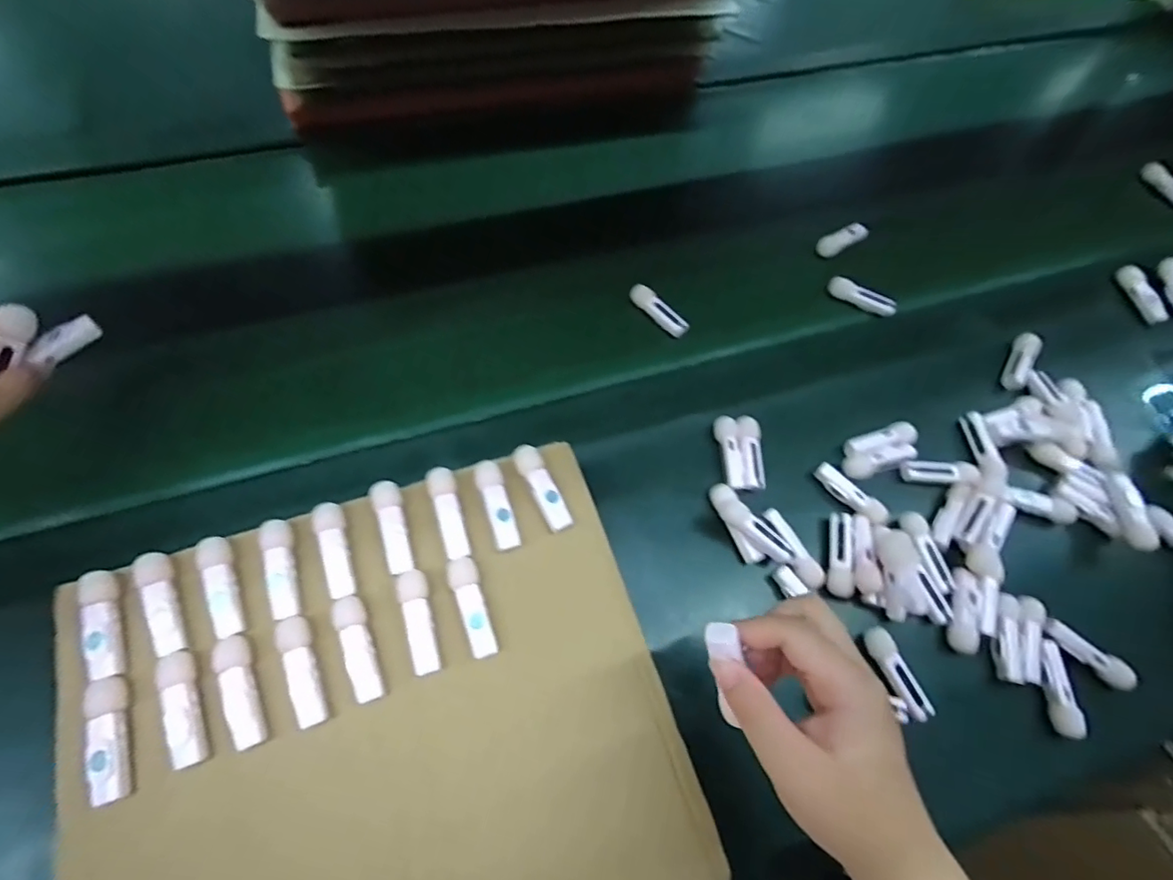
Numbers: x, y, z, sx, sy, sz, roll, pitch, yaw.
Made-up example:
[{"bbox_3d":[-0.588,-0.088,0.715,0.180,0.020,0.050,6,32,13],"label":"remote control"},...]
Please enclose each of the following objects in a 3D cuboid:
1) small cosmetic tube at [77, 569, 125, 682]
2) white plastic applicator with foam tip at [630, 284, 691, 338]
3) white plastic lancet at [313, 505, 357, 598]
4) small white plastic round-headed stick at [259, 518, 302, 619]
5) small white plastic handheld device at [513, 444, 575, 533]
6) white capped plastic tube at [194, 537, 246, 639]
[{"bbox_3d":[-0.295,0.112,0.336,0.017,0.016,0.063,-17,66,-13],"label":"small cosmetic tube"},{"bbox_3d":[0.072,-0.128,0.544,0.068,0.012,0.021,43,68,16],"label":"white plastic applicator with foam tip"},{"bbox_3d":[-0.167,0.074,0.369,0.017,0.019,0.065,-17,66,-13],"label":"white plastic lancet"},{"bbox_3d":[-0.199,0.085,0.360,0.017,0.020,0.062,-13,65,-11],"label":"small white plastic round-headed stick"},{"bbox_3d":[-0.033,0.034,0.400,0.020,0.015,0.067,-23,67,-15],"label":"small white plastic handheld device"},{"bbox_3d":[-0.233,0.094,0.354,0.018,0.014,0.063,-18,78,-13],"label":"white capped plastic tube"}]

